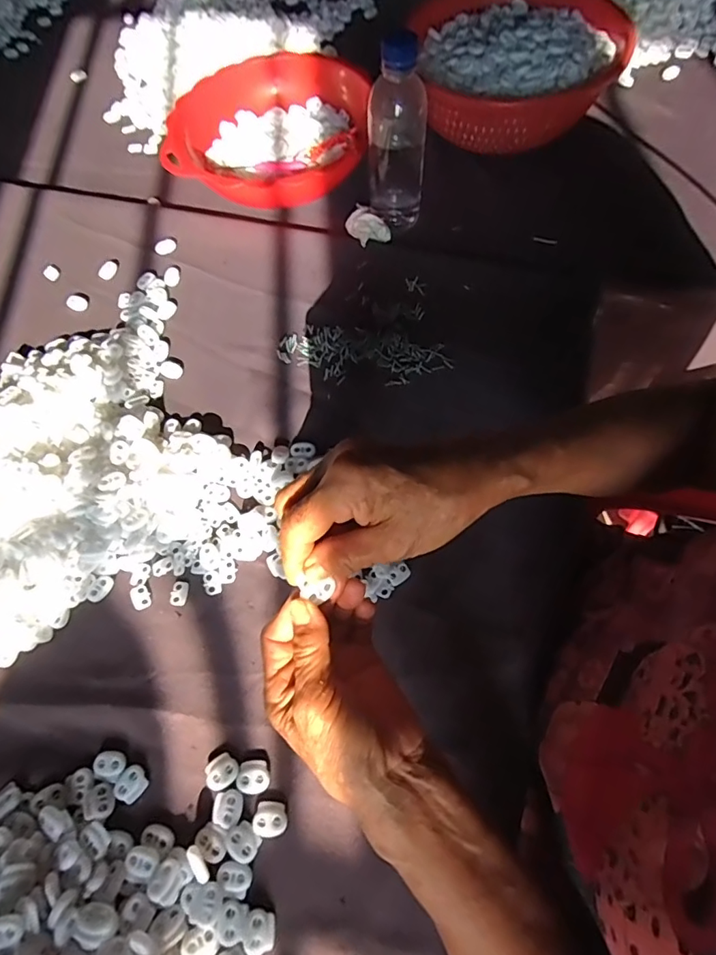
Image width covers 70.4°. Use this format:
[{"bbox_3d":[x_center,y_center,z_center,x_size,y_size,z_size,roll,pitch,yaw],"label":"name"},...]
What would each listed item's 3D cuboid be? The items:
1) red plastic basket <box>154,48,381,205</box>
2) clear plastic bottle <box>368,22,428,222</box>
[{"bbox_3d":[-0.102,-0.402,0.606,0.210,0.067,0.232,5,65,6],"label":"red plastic basket"},{"bbox_3d":[0.039,-0.348,0.516,0.059,0.165,0.057,3,65,5],"label":"clear plastic bottle"}]

